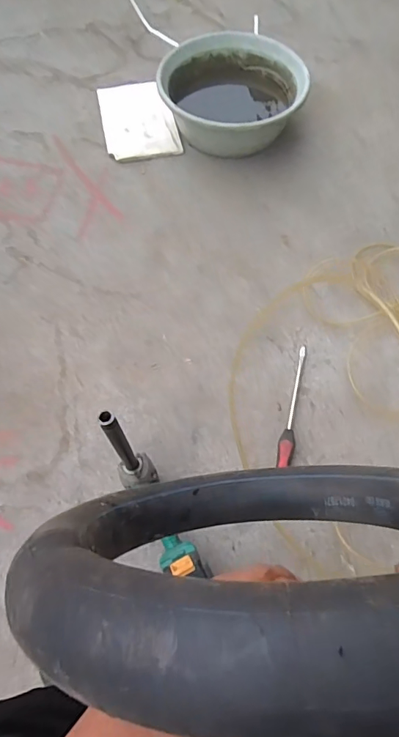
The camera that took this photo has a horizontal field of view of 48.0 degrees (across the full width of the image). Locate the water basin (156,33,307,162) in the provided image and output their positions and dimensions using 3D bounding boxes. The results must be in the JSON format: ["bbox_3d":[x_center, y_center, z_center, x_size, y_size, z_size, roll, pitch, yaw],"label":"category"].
[{"bbox_3d":[0.084,-0.716,1.178,0.337,0.137,0.349,-1,66,1],"label":"water basin"}]

